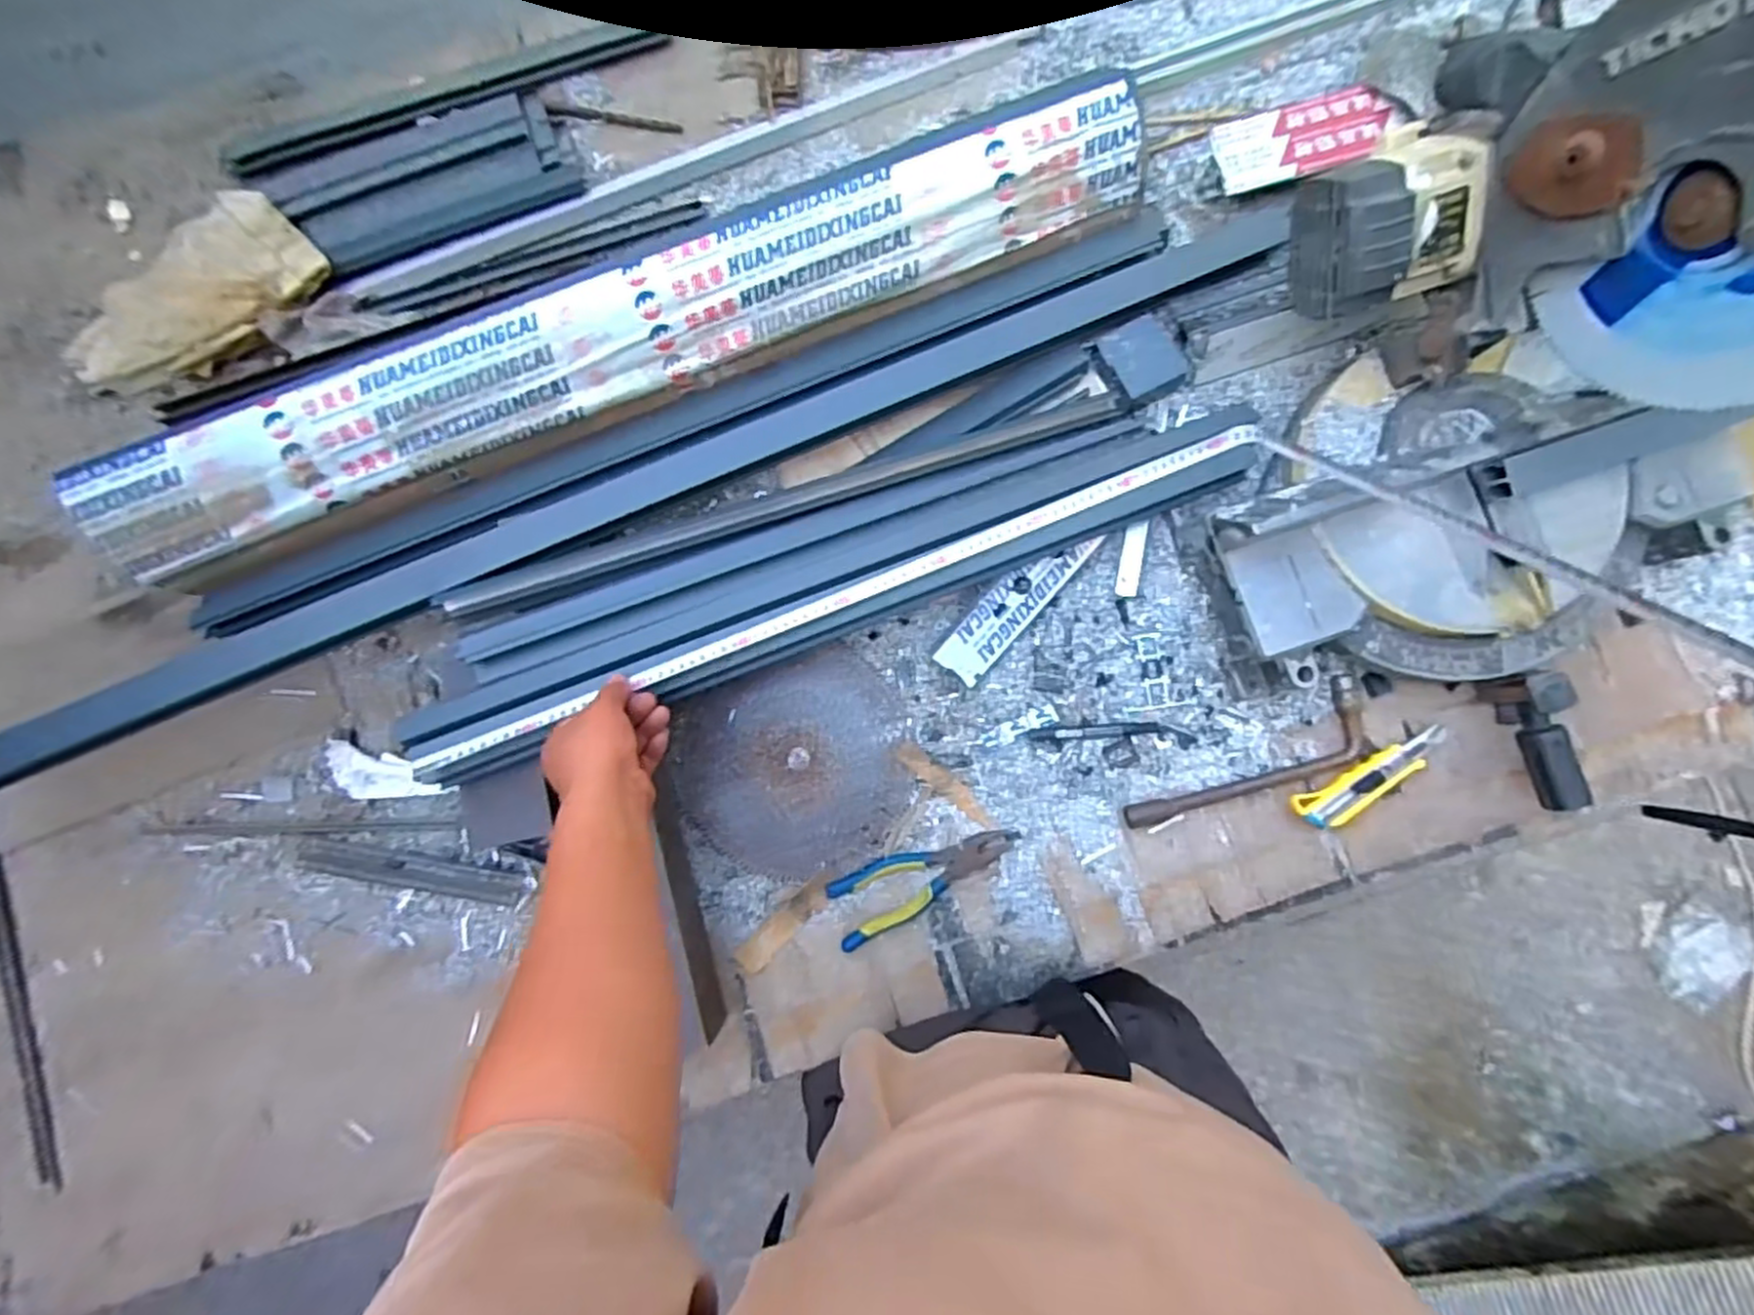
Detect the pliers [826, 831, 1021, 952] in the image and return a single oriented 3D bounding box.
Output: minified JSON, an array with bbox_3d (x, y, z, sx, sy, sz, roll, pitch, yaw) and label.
[{"bbox_3d":[0.045,0.216,0.739,0.196,0.019,0.064,-28,86,0],"label":"pliers"}]

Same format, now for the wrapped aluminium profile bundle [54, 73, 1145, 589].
[{"bbox_3d":[-0.236,-0.313,0.698,1.037,0.084,0.123,-21,86,0],"label":"wrapped aluminium profile bundle"}]

